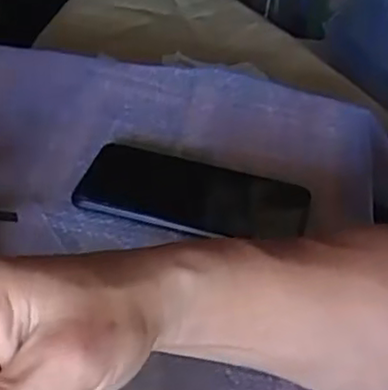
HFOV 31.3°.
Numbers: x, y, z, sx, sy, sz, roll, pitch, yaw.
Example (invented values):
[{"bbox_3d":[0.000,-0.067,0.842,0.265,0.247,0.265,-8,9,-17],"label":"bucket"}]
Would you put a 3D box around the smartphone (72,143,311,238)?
[{"bbox_3d":[0.001,-0.001,0.504,0.159,0.008,0.077,11,39,5],"label":"smartphone"}]

